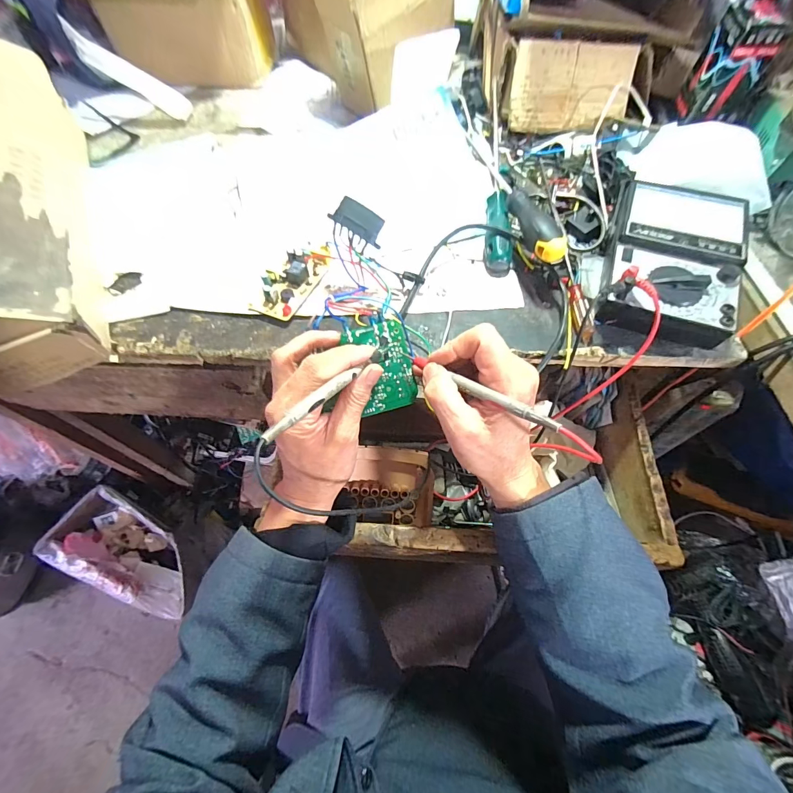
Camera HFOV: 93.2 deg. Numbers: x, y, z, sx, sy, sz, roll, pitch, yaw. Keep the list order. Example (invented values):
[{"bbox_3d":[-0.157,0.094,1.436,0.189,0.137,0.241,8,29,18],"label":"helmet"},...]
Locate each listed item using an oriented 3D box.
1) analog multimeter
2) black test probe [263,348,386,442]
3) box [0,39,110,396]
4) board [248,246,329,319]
[{"bbox_3d":[0.264,-0.133,0.366,0.113,0.046,0.183,18,63,9],"label":"analog multimeter"},{"bbox_3d":[-0.043,-0.007,0.278,0.007,0.012,0.142,31,40,15],"label":"black test probe"},{"bbox_3d":[-0.399,-0.211,0.391,0.101,0.102,0.442,-22,64,-12],"label":"box"},{"bbox_3d":[-0.107,-0.122,0.389,0.044,0.023,0.098,21,63,10],"label":"board"}]

